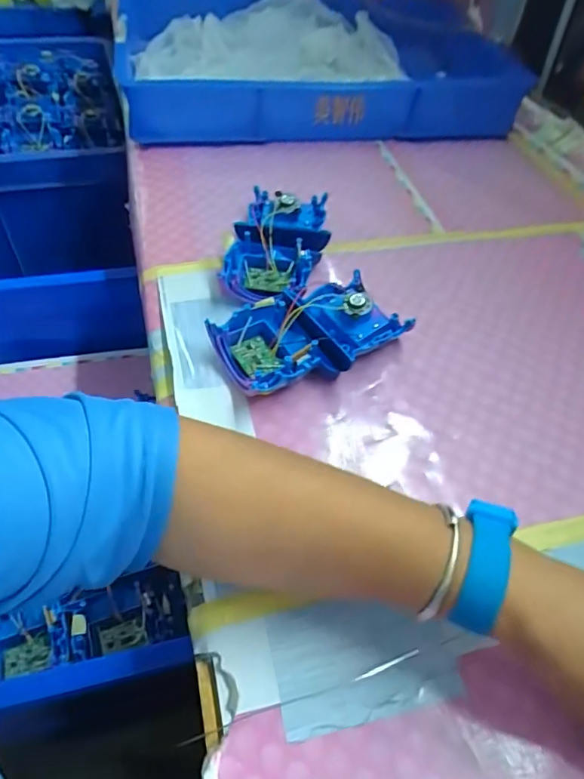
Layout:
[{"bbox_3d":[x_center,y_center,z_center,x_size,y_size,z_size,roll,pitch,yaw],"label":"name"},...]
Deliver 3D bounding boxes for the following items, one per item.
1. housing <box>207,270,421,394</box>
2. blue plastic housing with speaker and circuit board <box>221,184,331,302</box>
[{"bbox_3d":[0.016,-0.047,0.438,0.156,0.041,0.091,-23,58,-19],"label":"housing"},{"bbox_3d":[-0.012,-0.150,0.507,0.087,0.032,0.149,9,53,2],"label":"blue plastic housing with speaker and circuit board"}]

